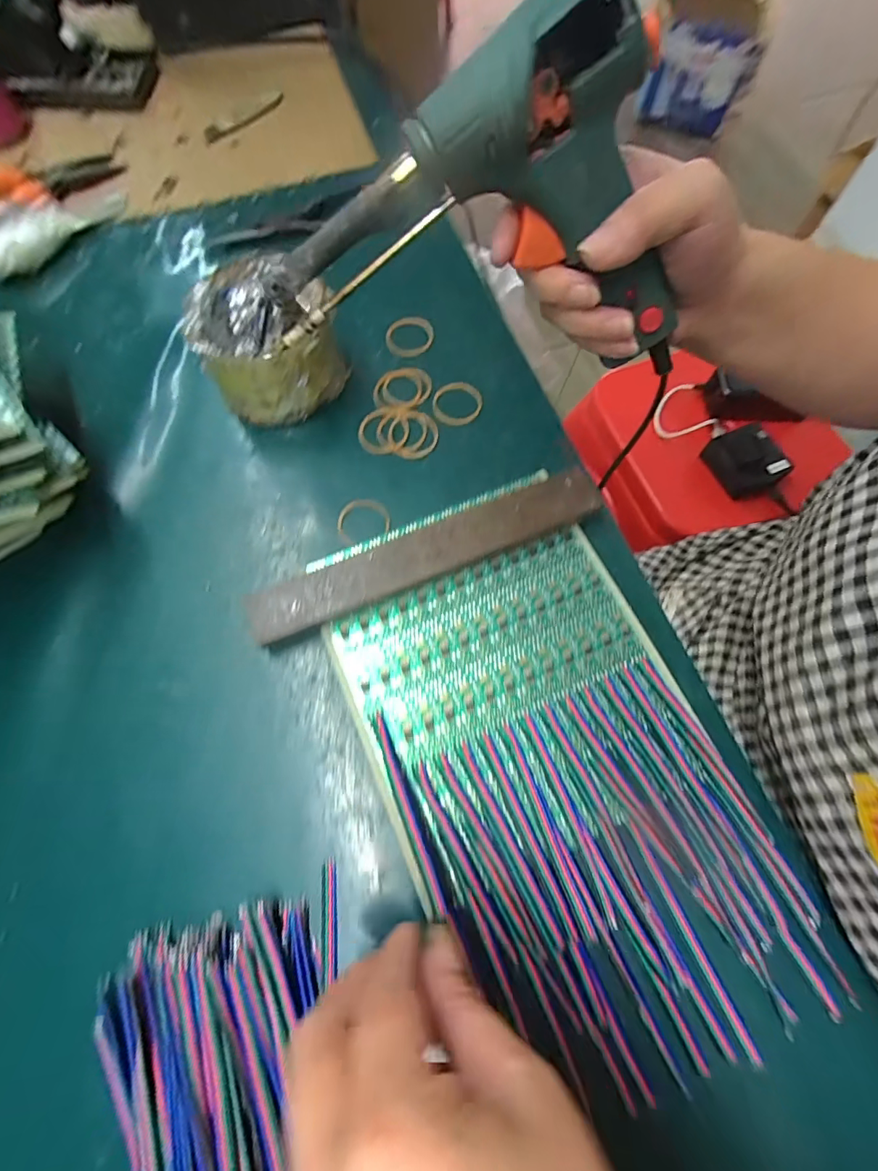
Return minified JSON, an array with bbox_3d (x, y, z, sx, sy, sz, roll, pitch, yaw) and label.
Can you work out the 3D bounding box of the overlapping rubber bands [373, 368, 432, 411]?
[{"bbox_3d":[-0.025,-0.136,0.328,0.039,0.004,0.037,2,67,2],"label":"overlapping rubber bands"}]

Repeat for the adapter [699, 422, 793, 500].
[{"bbox_3d":[0.382,-0.156,0.591,0.080,0.027,0.081,-27,81,5],"label":"adapter"}]

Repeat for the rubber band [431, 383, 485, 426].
[{"bbox_3d":[0.013,-0.124,0.324,0.034,0.004,0.034,0,67,1],"label":"rubber band"}]

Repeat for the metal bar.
[{"bbox_3d":[-0.006,-0.016,0.277,0.204,0.019,0.029,-21,68,-8],"label":"metal bar"}]

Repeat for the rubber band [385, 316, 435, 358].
[{"bbox_3d":[-0.021,-0.179,0.345,0.035,0.006,0.031,-7,67,-2],"label":"rubber band"}]

